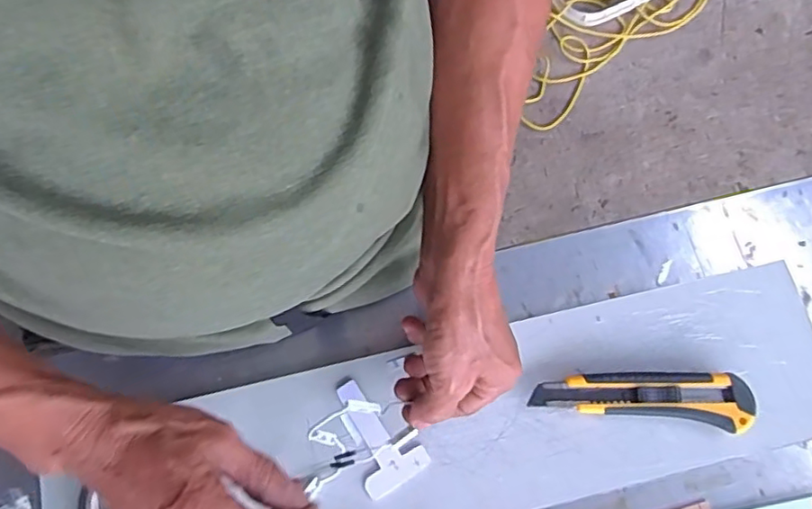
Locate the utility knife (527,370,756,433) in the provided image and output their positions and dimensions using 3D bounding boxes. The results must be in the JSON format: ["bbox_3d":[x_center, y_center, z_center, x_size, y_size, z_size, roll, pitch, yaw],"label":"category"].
[{"bbox_3d":[0.178,0.105,0.448,0.158,0.018,0.040,7,74,1],"label":"utility knife"}]

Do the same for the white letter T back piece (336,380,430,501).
[{"bbox_3d":[-0.024,0.135,0.447,0.050,0.005,0.085,-29,76,-9],"label":"white letter T back piece"}]

